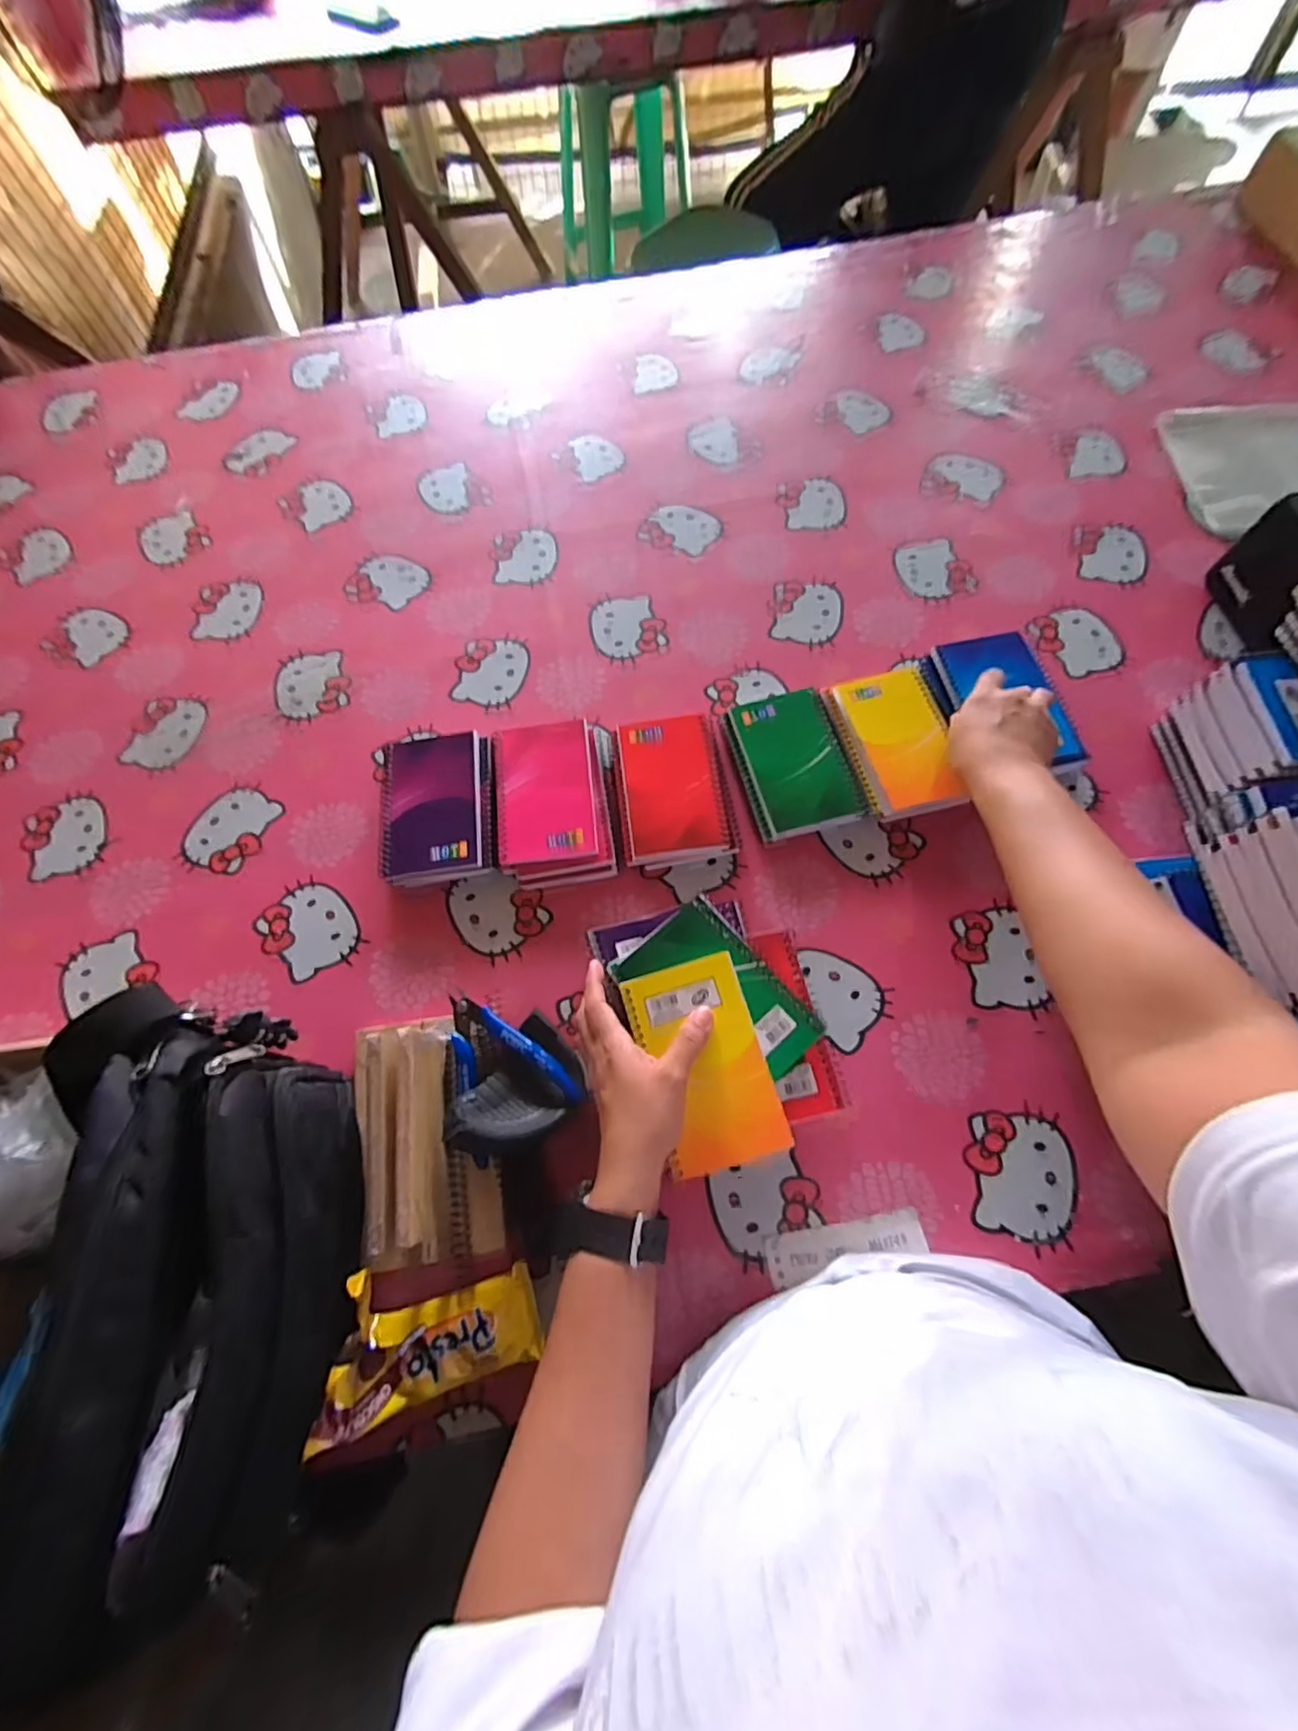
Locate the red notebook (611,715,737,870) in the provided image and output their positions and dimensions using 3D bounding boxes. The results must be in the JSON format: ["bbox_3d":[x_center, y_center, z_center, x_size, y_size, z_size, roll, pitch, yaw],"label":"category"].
[{"bbox_3d":[0.021,-0.067,0.537,0.093,0.019,0.132,-6,67,0],"label":"red notebook"}]

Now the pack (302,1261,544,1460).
[{"bbox_3d":[-0.136,0.288,0.387,0.125,0.041,0.077,-9,66,-21],"label":"pack"}]

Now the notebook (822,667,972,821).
[{"bbox_3d":[0.217,-0.107,0.537,0.088,0.014,0.146,-13,65,0],"label":"notebook"}]

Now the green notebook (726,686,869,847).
[{"bbox_3d":[0.126,-0.091,0.543,0.091,0.019,0.128,-14,67,-3],"label":"green notebook"}]

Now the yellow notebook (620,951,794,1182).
[{"bbox_3d":[0.037,0.133,0.420,0.079,0.013,0.132,-16,67,-4],"label":"yellow notebook"}]

